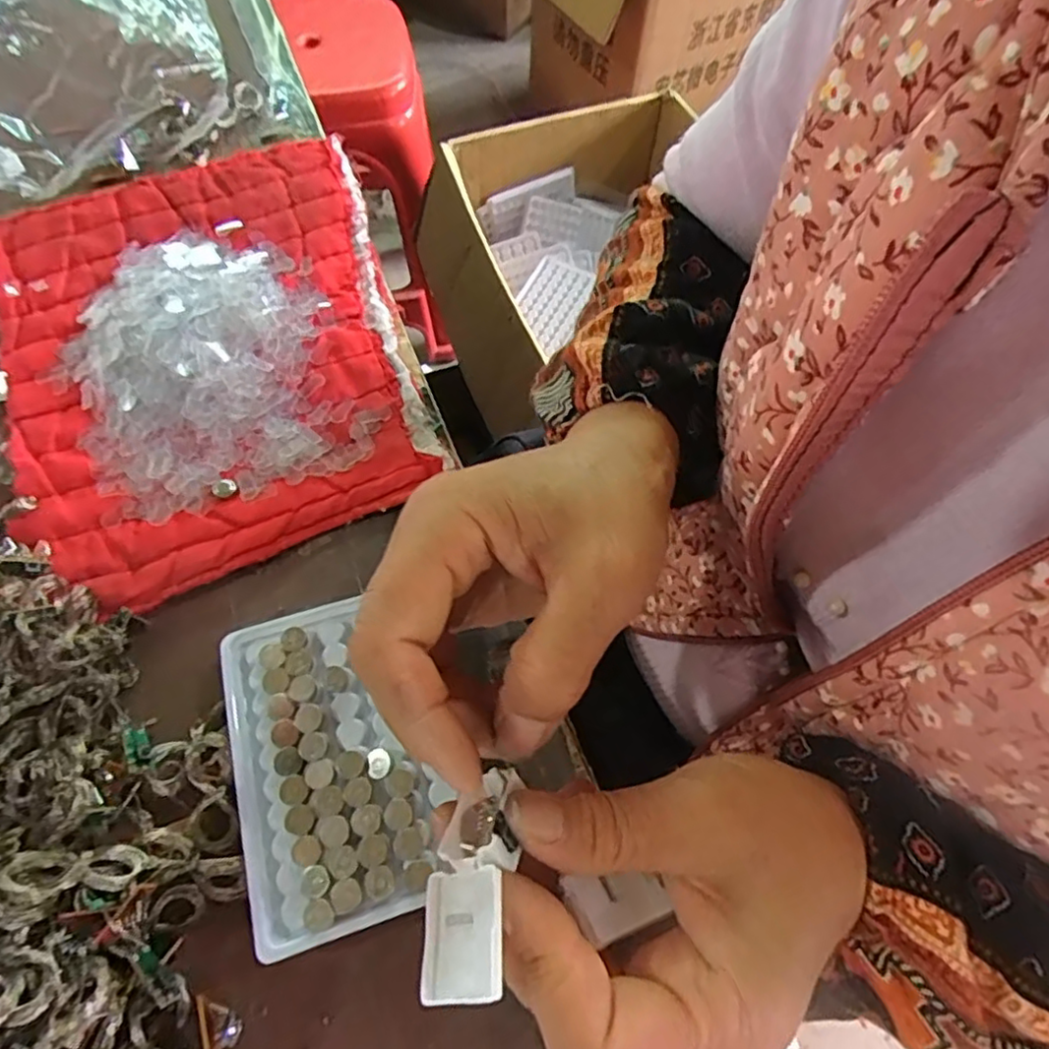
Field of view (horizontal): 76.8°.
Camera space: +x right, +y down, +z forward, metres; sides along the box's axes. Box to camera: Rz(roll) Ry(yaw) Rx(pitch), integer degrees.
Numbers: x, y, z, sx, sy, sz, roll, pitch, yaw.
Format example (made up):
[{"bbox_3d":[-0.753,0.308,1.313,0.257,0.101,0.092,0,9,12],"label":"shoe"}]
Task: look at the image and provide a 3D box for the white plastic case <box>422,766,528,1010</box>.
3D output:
[{"bbox_3d":[-0.012,0.090,0.169,0.022,0.012,0.054,-15,43,22],"label":"white plastic case"}]

